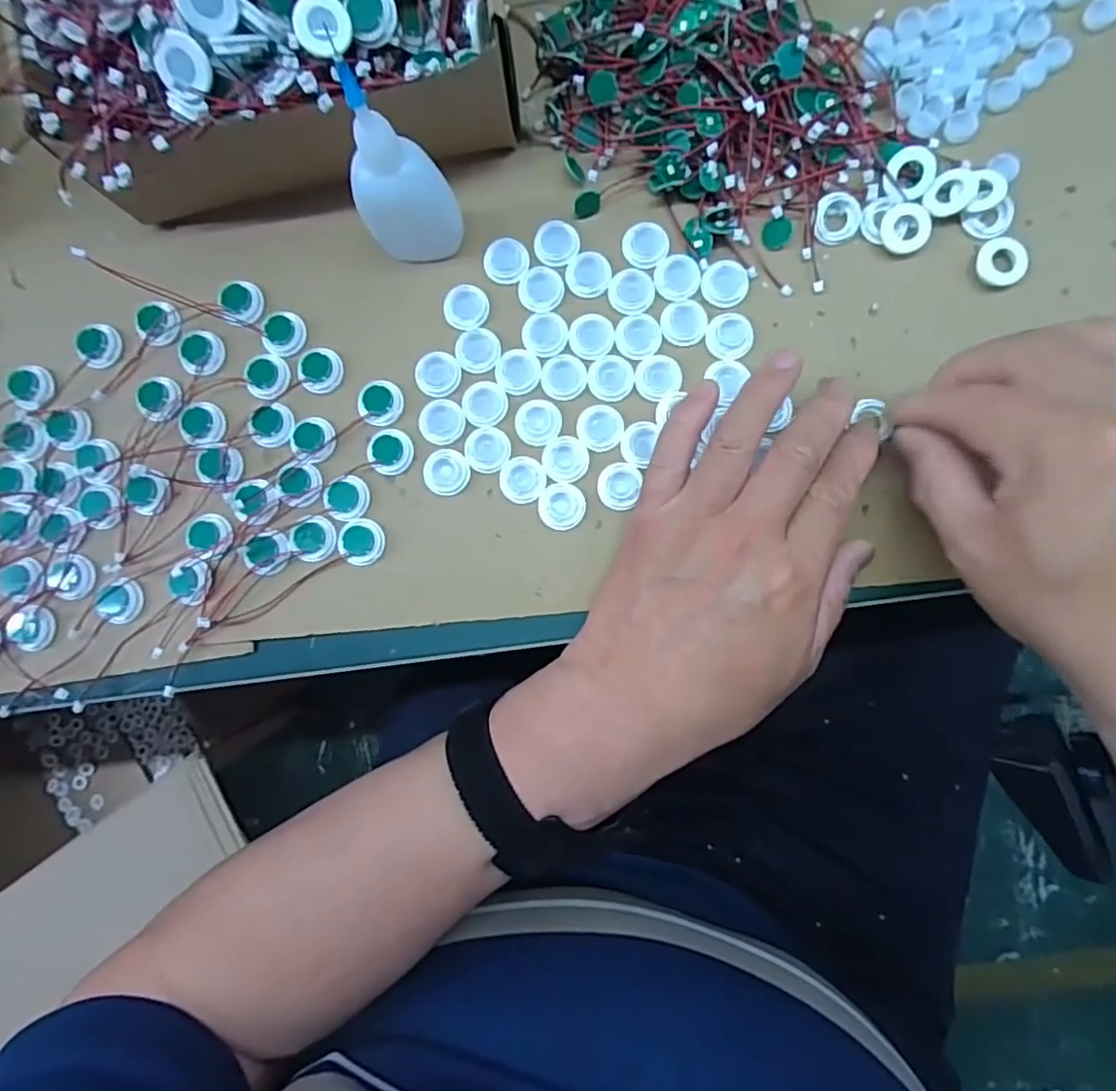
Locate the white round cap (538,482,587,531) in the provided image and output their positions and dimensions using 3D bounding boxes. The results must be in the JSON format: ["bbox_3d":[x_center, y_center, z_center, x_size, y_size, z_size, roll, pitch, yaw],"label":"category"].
[{"bbox_3d":[0.002,-0.019,0.310,0.022,0.004,0.022,0,85,4],"label":"white round cap"}]

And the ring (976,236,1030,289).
[{"bbox_3d":[0.213,-0.137,0.303,0.023,0.007,0.025,0,85,4],"label":"ring"}]

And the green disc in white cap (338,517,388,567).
[{"bbox_3d":[-0.098,-0.002,0.313,0.022,0.004,0.023,0,85,4],"label":"green disc in white cap"}]

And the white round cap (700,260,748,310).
[{"bbox_3d":[0.082,-0.129,0.311,0.023,0.004,0.022,0,85,4],"label":"white round cap"}]

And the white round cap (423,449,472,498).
[{"bbox_3d":[-0.055,-0.036,0.313,0.022,0.004,0.023,0,85,4],"label":"white round cap"}]

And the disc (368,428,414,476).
[{"bbox_3d":[-0.084,-0.047,0.315,0.023,0.004,0.021,0,85,4],"label":"disc"}]

